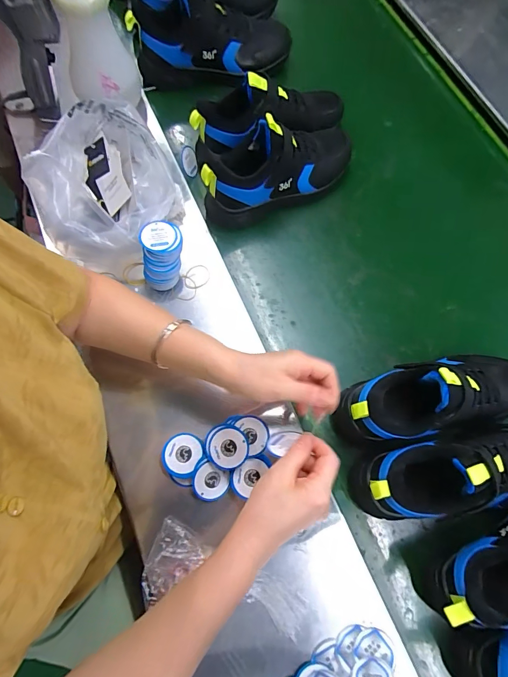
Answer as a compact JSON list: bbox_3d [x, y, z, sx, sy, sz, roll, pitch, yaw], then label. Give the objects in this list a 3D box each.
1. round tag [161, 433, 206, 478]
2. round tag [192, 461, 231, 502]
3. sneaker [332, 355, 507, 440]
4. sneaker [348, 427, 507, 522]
[{"bbox_3d":[-0.087,0.143,0.447,0.053,0.008,0.049,0,72,0],"label":"round tag"},{"bbox_3d":[-0.053,0.178,0.446,0.044,0.004,0.041,3,80,-16],"label":"round tag"},{"bbox_3d":[0.247,0.071,0.462,0.261,0.139,0.085,-10,72,-3],"label":"sneaker"},{"bbox_3d":[0.259,0.170,0.439,0.259,0.122,0.092,-9,72,-3],"label":"sneaker"}]

